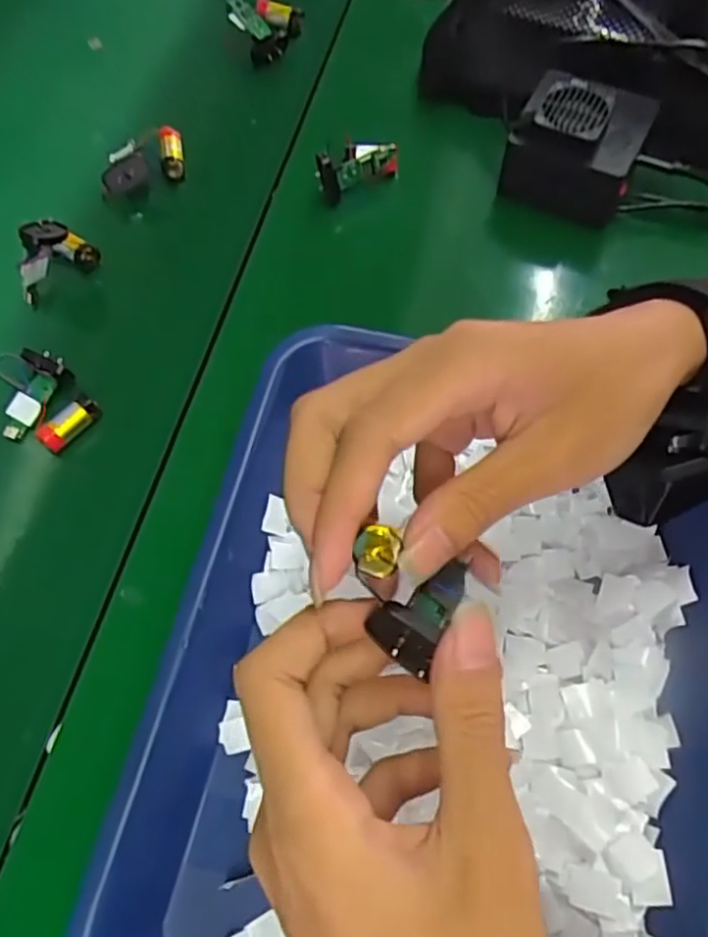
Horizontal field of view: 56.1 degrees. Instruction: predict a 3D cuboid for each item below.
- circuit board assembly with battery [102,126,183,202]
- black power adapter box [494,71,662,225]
[{"bbox_3d":[-0.148,-0.214,0.457,0.064,0.026,0.045,-26,70,-11],"label":"circuit board assembly with battery"},{"bbox_3d":[0.142,-0.209,0.427,0.081,0.058,0.070,19,68,7],"label":"black power adapter box"}]

